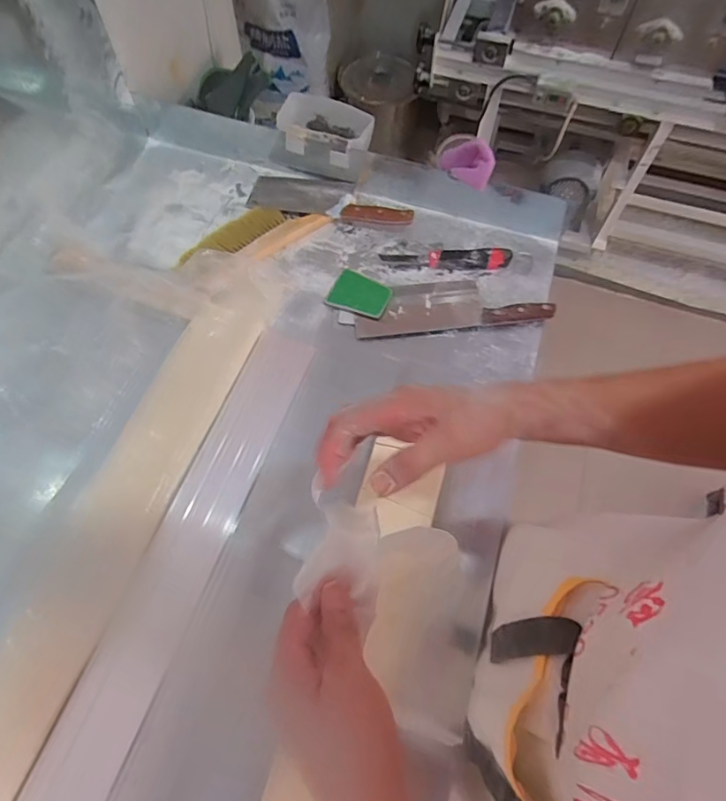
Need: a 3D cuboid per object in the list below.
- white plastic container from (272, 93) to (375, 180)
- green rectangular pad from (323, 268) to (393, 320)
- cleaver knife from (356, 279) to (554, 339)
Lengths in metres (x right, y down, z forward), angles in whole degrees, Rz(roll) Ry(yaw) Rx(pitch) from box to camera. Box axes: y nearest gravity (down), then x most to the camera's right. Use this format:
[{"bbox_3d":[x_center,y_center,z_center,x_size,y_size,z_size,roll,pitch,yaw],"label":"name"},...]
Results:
[{"bbox_3d":[-0.063,-0.471,0.871,0.166,0.051,0.108,17,66,7],"label":"white plastic container"},{"bbox_3d":[-0.005,-0.176,0.832,0.097,0.009,0.077,20,66,7],"label":"green rectangular pad"},{"bbox_3d":[0.143,-0.160,0.823,0.308,0.021,0.097,-5,66,-5],"label":"cleaver knife"}]

